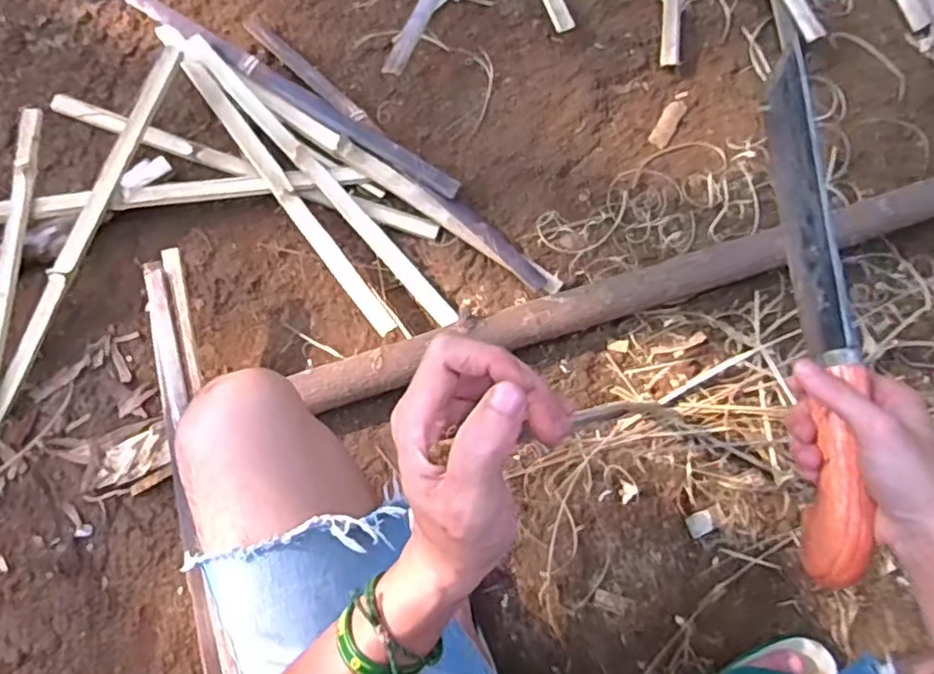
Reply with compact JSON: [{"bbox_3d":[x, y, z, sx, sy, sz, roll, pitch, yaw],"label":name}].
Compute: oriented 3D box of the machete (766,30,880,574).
[{"bbox_3d":[0.248,-0.026,0.465,0.022,0.057,0.379,2,75,1],"label":"machete"}]

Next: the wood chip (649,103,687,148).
[{"bbox_3d":[0.322,-0.342,1.040,0.030,0.005,0.093,29,76,8],"label":"wood chip"}]

